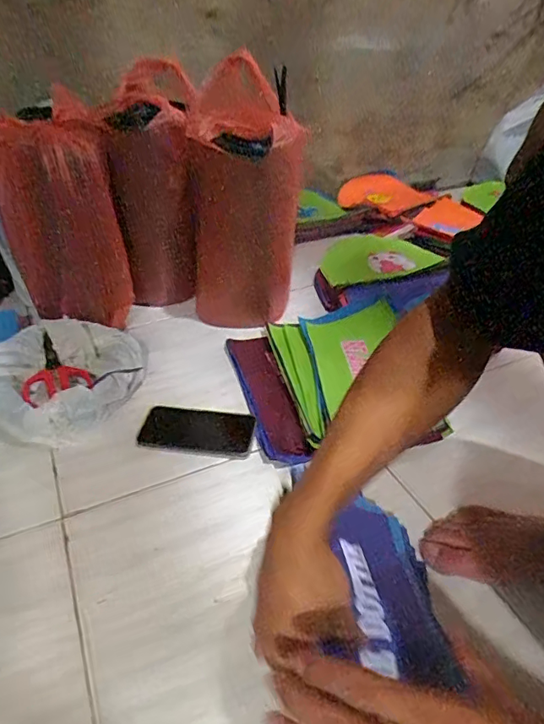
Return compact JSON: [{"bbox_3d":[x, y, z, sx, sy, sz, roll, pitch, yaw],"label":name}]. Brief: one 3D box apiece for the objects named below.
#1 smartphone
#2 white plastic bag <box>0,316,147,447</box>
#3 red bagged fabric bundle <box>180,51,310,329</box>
[{"bbox_3d":[-0.106,0.096,0.715,0.158,0.009,0.076,3,36,6],"label":"smartphone"},{"bbox_3d":[-0.316,0.025,0.758,0.219,0.073,0.220,1,36,3],"label":"white plastic bag"},{"bbox_3d":[-0.055,-0.246,0.982,0.185,0.559,0.193,1,67,3],"label":"red bagged fabric bundle"}]

